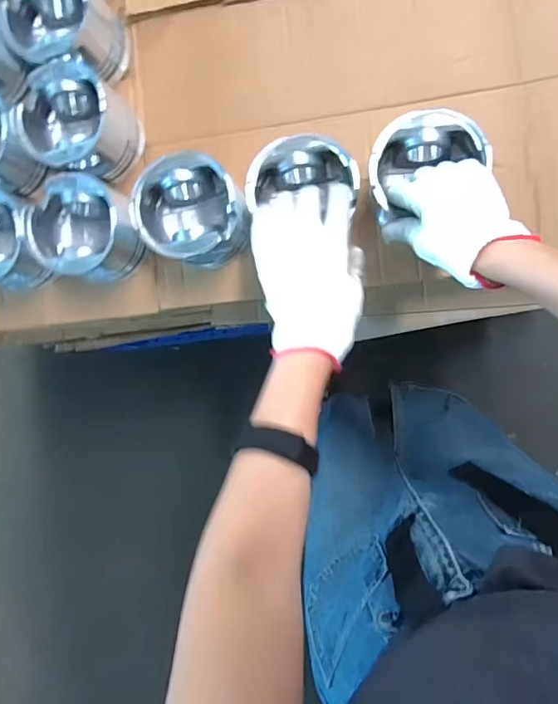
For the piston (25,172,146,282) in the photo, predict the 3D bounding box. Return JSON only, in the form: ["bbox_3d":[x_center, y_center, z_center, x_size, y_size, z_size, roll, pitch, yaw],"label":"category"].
[{"bbox_3d":[-0.219,-0.138,0.556,0.109,0.095,0.101,0,88,9],"label":"piston"}]

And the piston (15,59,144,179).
[{"bbox_3d":[-0.233,-0.263,0.566,0.110,0.091,0.112,29,92,9],"label":"piston"}]

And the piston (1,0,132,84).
[{"bbox_3d":[-0.257,-0.381,0.577,0.125,0.101,0.105,14,90,9],"label":"piston"}]

